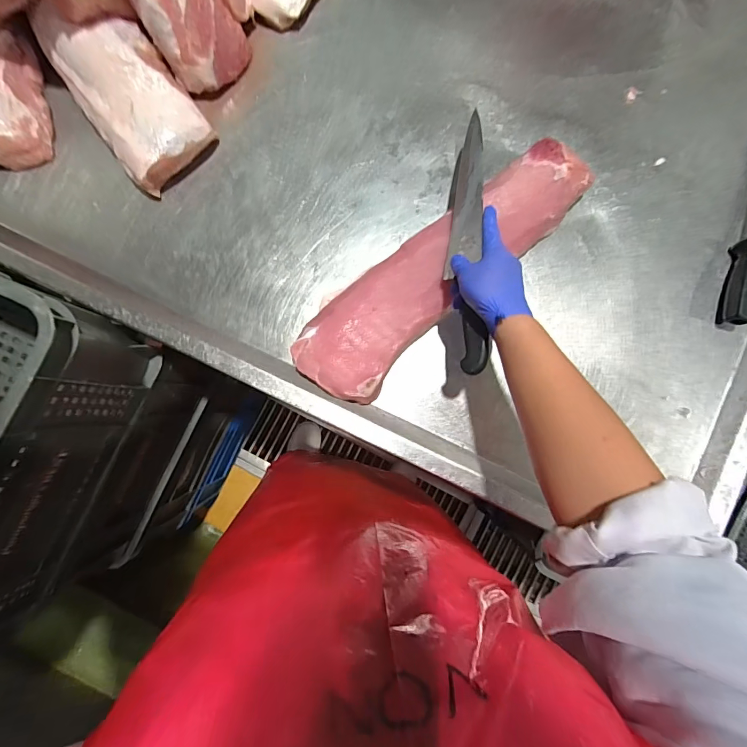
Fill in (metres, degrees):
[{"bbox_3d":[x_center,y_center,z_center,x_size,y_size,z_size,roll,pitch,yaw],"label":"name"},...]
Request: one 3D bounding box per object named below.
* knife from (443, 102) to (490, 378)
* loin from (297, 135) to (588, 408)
[{"bbox_3d":[0.118,-0.168,0.515,0.043,0.033,0.345,2,75,1],"label":"knife"},{"bbox_3d":[0.102,-0.143,0.556,0.453,0.043,0.134,-40,86,-4],"label":"loin"}]

